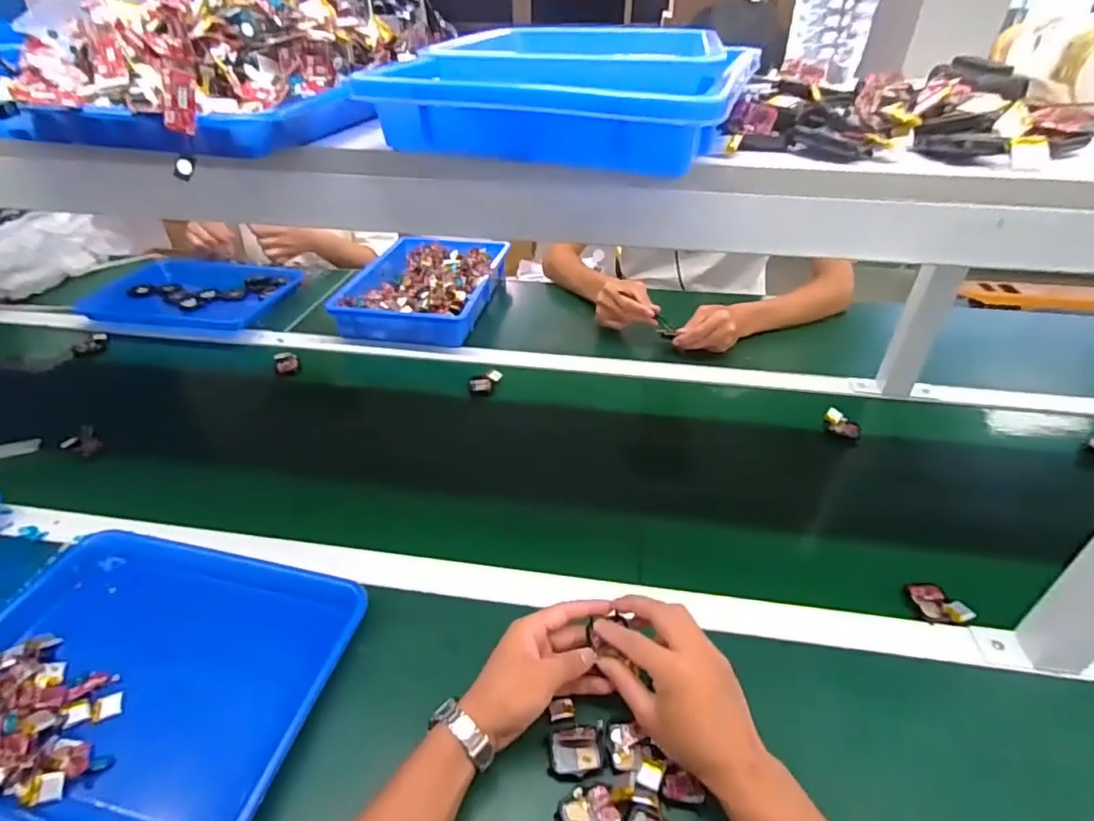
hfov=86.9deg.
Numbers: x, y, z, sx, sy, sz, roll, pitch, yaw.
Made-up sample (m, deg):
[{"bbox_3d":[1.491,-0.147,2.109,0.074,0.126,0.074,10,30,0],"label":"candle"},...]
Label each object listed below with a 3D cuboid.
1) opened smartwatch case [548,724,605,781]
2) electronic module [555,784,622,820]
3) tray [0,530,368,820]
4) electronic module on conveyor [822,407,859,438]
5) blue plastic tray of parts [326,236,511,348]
[{"bbox_3d":[0.024,0.277,0.470,0.044,0.009,0.040,1,38,1],"label":"opened smartwatch case"},{"bbox_3d":[0.031,0.307,0.437,0.043,0.006,0.039,-16,41,-21],"label":"electronic module"},{"bbox_3d":[-0.360,0.242,0.525,0.335,0.055,0.259,9,38,11],"label":"tray"},{"bbox_3d":[0.421,0.019,0.822,0.048,0.029,0.023,19,41,23],"label":"electronic module on conveyor"},{"bbox_3d":[-0.235,-0.247,1.126,0.260,0.060,0.367,7,38,9],"label":"blue plastic tray of parts"}]

